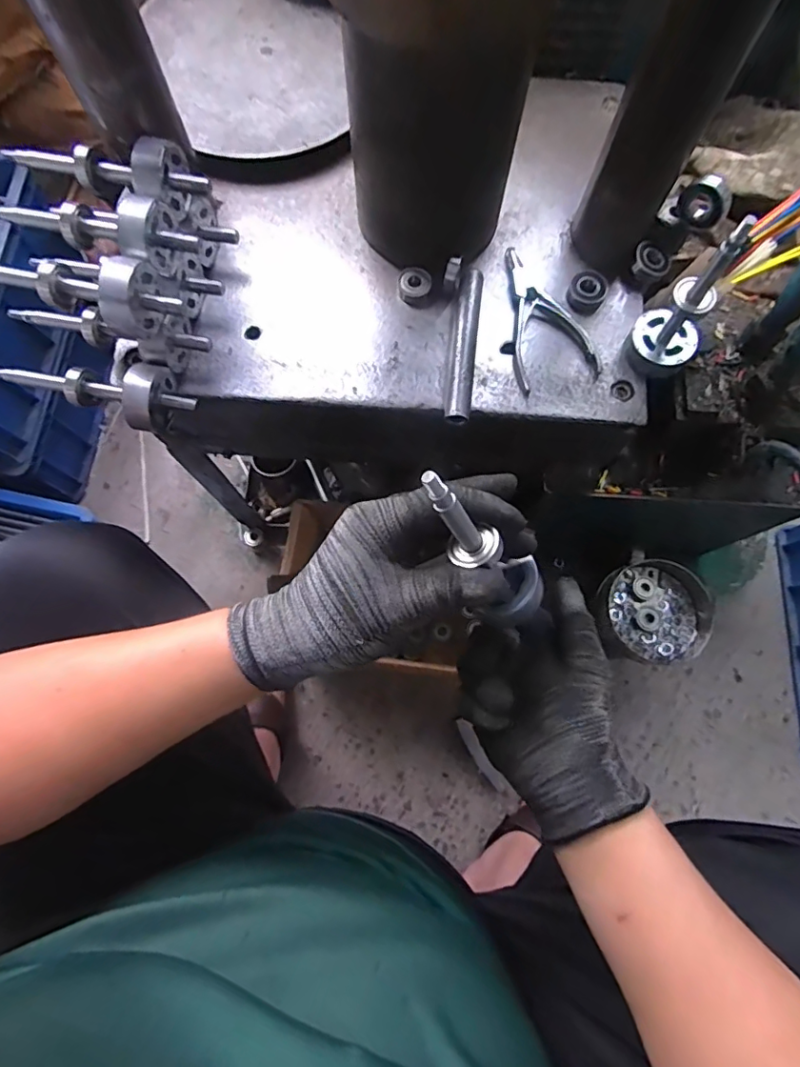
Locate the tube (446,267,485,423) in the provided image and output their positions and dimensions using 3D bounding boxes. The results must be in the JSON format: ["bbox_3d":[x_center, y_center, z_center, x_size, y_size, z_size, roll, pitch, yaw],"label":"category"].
[{"bbox_3d":[0.054,-0.160,0.453,0.021,0.018,0.145,7,75,2],"label":"tube"}]

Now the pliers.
[{"bbox_3d":[0.123,-0.194,0.466,0.071,0.015,0.139,-13,76,-4],"label":"pliers"}]

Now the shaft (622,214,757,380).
[{"bbox_3d":[0.221,-0.174,0.401,0.052,0.131,0.046,30,77,7],"label":"shaft"}]

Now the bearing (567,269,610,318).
[{"bbox_3d":[0.167,-0.214,0.471,0.032,0.014,0.032,27,77,7],"label":"bearing"}]

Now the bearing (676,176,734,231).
[{"bbox_3d":[0.251,-0.272,0.435,0.040,0.035,0.011,37,43,20],"label":"bearing"}]

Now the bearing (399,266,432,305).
[{"bbox_3d":[0.013,-0.222,0.473,0.027,0.013,0.029,-5,75,-1],"label":"bearing"}]

